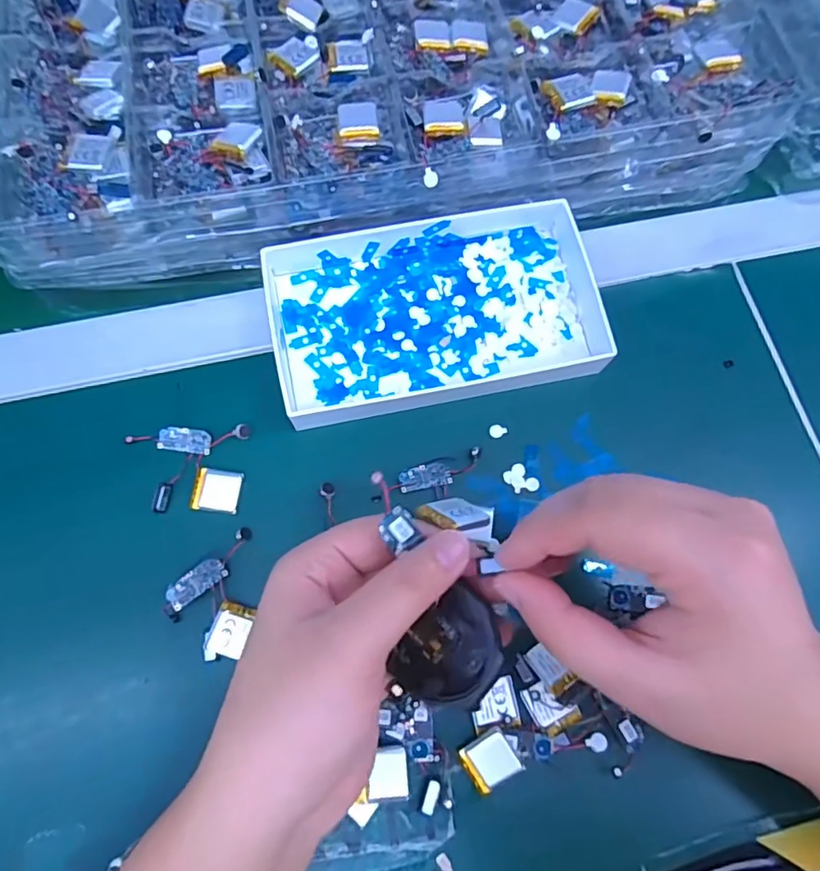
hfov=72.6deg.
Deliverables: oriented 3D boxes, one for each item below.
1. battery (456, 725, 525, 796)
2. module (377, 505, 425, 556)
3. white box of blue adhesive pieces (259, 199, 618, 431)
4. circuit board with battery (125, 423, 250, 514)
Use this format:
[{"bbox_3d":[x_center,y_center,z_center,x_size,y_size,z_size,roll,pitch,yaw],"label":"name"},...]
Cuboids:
[{"bbox_3d":[0.036,0.145,0.249,0.022,0.008,0.021,-30,76,-11],"label":"battery"},{"bbox_3d":[-0.003,0.035,0.208,0.011,0.004,0.015,-32,77,-11],"label":"module"},{"bbox_3d":[0.016,-0.072,0.313,0.185,0.022,0.105,-10,74,-5],"label":"white box of blue adhesive pieces"},{"bbox_3d":[-0.117,0.016,0.289,0.060,0.004,0.045,2,73,-2],"label":"circuit board with battery"}]

